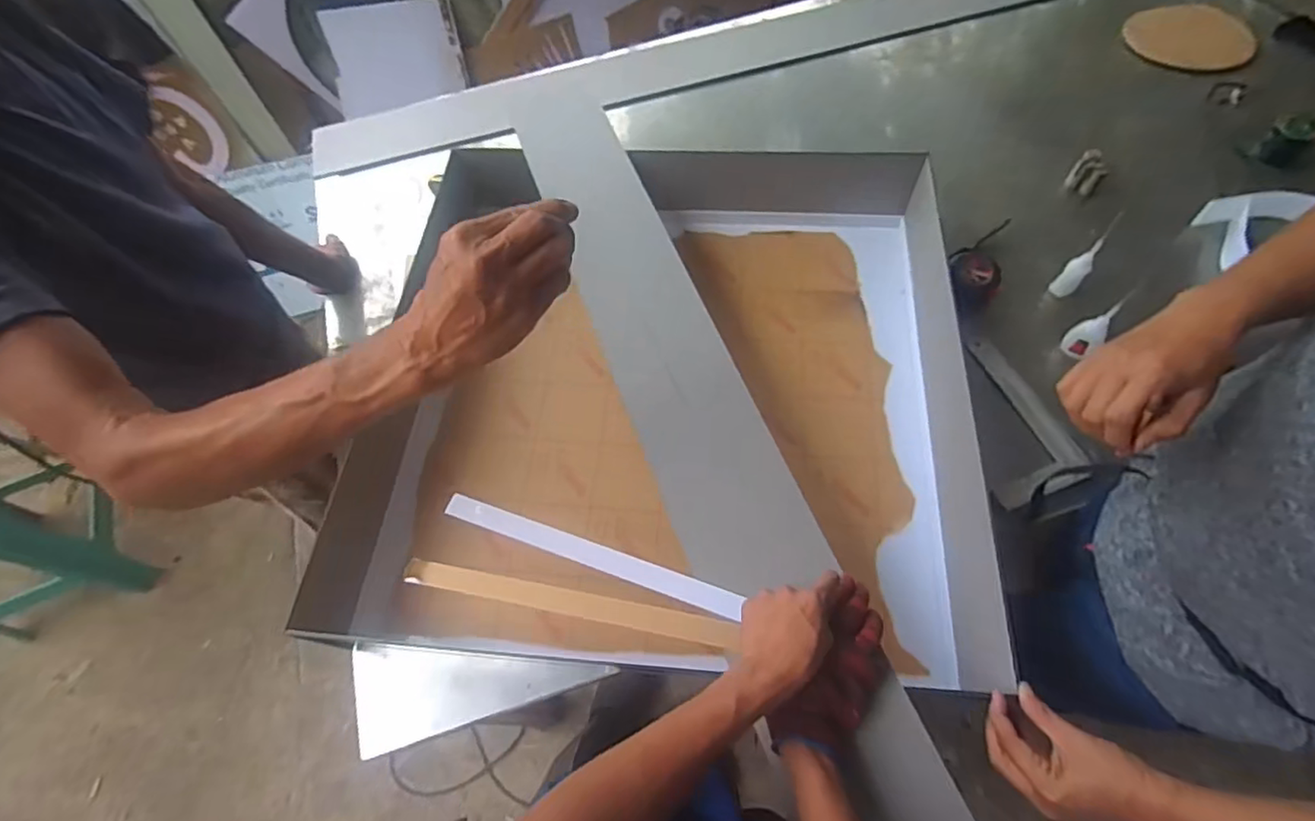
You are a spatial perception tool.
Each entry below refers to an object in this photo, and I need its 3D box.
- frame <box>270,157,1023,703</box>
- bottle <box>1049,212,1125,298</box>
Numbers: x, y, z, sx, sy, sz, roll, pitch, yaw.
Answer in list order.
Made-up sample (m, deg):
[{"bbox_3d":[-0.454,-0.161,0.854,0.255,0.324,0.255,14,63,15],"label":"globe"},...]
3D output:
[{"bbox_3d":[0.010,-0.044,0.883,0.766,0.195,0.759,3,64,4],"label":"frame"},{"bbox_3d":[0.651,-0.225,0.929,0.042,0.158,0.032,-42,69,-16],"label":"bottle"}]

